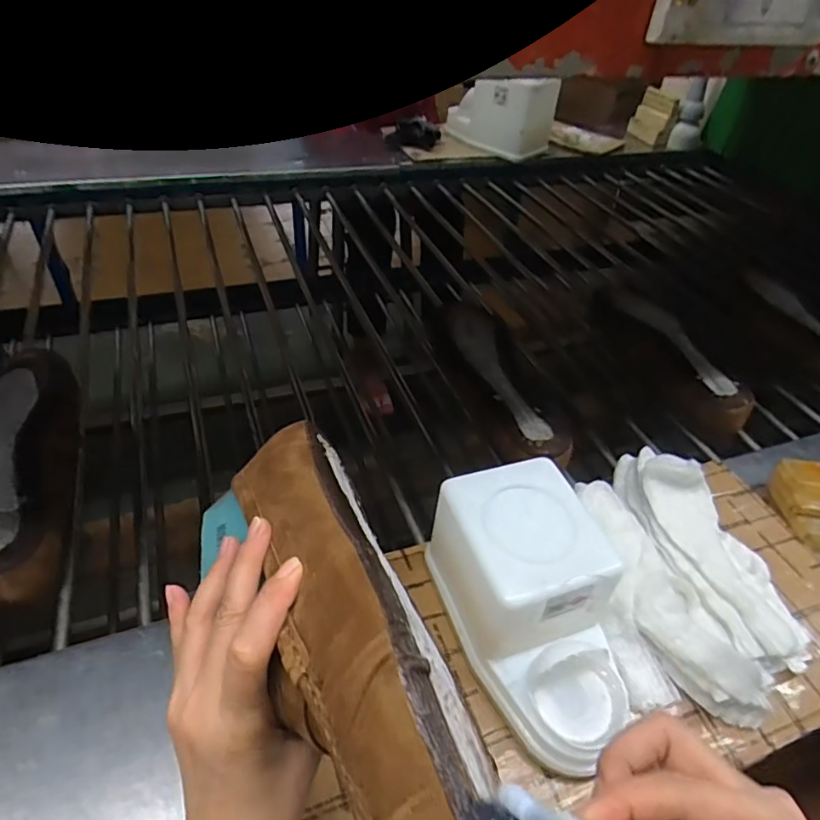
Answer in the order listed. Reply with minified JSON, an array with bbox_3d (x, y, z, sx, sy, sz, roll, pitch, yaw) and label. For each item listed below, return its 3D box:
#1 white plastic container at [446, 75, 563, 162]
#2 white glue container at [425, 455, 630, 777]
[{"bbox_3d":[0.218,-0.688,1.282,0.231,0.155,0.156,36,51,28],"label":"white plastic container"},{"bbox_3d":[0.094,0.138,0.398,0.104,0.102,0.183,-13,45,-19],"label":"white glue container"}]

